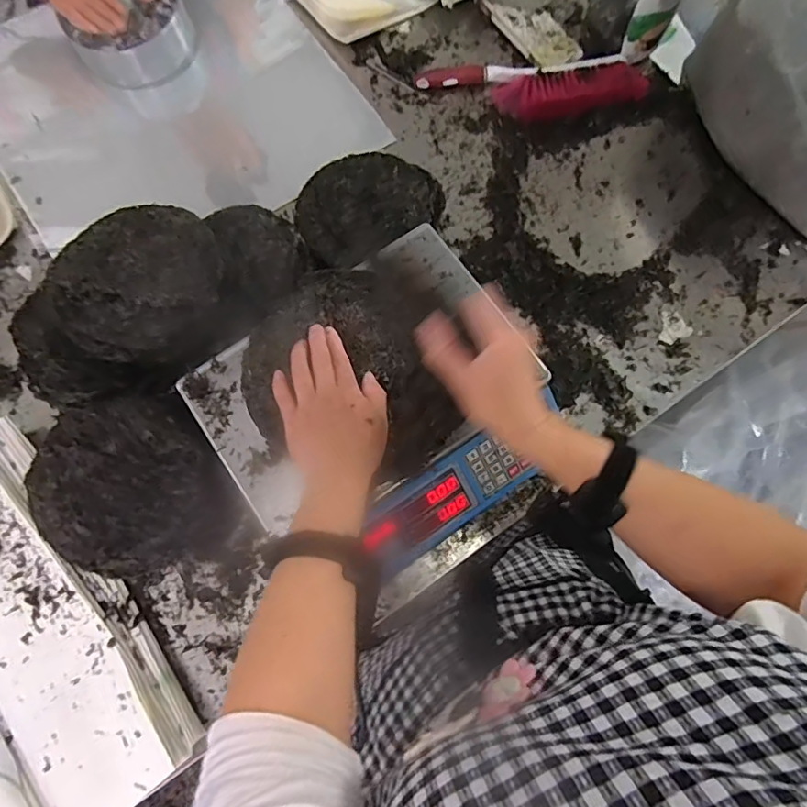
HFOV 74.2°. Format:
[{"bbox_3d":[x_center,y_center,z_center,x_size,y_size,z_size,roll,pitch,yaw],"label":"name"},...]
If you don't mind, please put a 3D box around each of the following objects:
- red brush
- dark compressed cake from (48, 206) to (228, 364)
[{"bbox_3d":[0.212,-0.508,0.856,0.356,0.043,0.116,-5,76,-1],"label":"red brush"},{"bbox_3d":[-0.331,-0.154,0.670,0.194,0.044,0.197,0,76,0],"label":"dark compressed cake"}]

